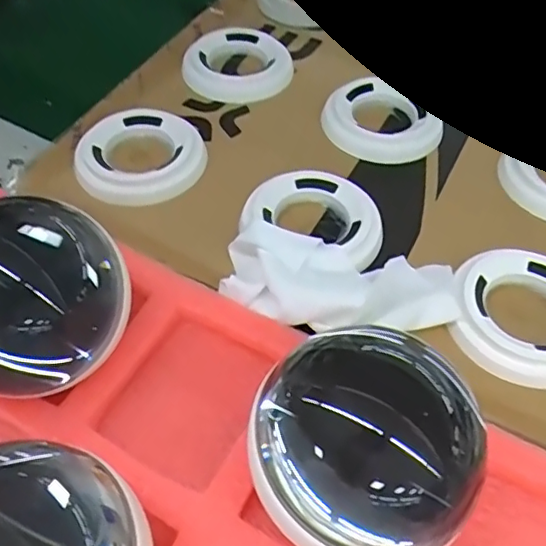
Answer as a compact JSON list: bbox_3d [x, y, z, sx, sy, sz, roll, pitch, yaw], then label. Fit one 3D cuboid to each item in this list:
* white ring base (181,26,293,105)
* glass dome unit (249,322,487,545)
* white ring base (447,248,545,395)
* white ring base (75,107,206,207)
[{"bbox_3d":[-0.024,-0.139,0.383,0.070,0.010,0.069,-7,55,-6],"label":"white ring base"},{"bbox_3d":[0.028,0.062,0.189,0.076,0.061,0.067,11,54,8],"label":"glass dome unit"},{"bbox_3d":[0.116,0.020,0.263,0.066,0.015,0.067,16,56,11],"label":"white ring base"},{"bbox_3d":[-0.074,-0.067,0.328,0.067,0.014,0.070,0,55,0],"label":"white ring base"}]

